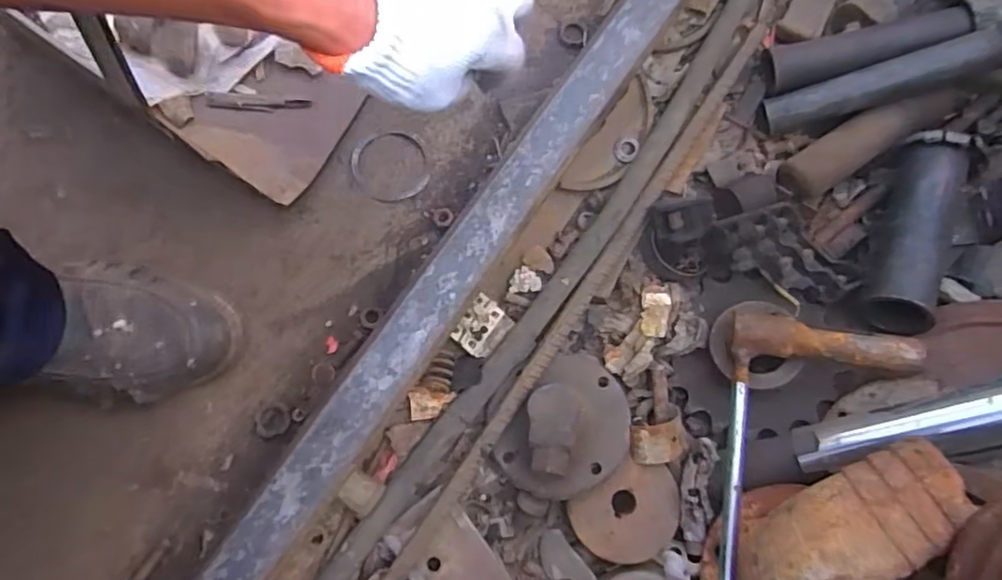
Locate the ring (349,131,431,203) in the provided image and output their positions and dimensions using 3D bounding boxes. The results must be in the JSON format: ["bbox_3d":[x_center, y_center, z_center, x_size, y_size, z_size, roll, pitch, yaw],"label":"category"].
[{"bbox_3d":[-0.099,-0.110,0.556,0.068,0.005,0.066,1,77,-5],"label":"ring"}]

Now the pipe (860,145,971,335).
[{"bbox_3d":[0.320,-0.045,0.485,0.050,0.055,0.167,28,76,2],"label":"pipe"}]

